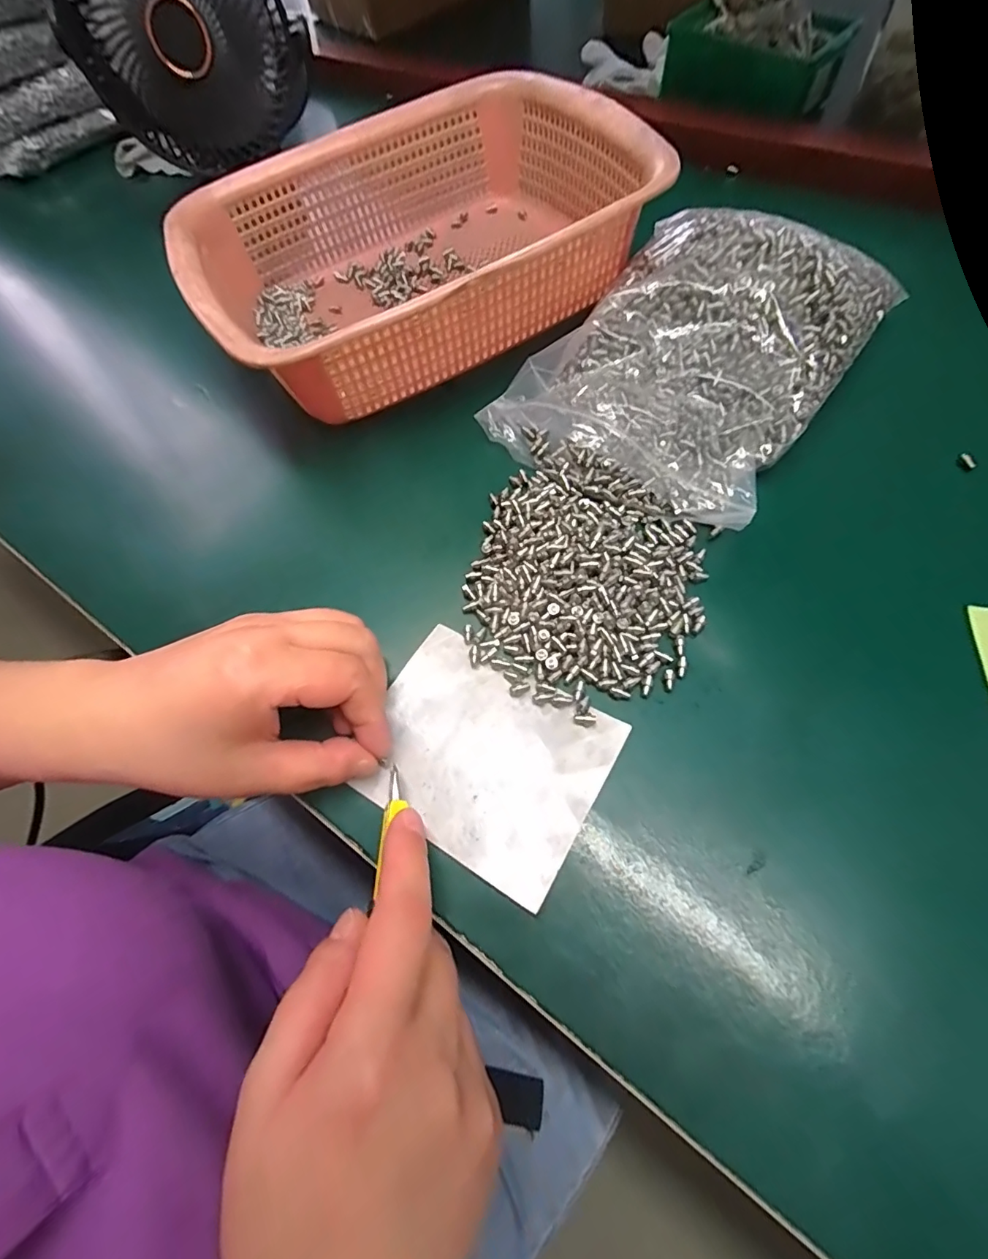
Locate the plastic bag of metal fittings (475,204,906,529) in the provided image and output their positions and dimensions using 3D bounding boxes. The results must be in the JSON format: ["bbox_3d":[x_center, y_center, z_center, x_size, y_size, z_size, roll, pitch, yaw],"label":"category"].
[{"bbox_3d":[0.119,-0.175,0.301,0.167,0.050,0.211,33,71,18],"label":"plastic bag of metal fittings"}]

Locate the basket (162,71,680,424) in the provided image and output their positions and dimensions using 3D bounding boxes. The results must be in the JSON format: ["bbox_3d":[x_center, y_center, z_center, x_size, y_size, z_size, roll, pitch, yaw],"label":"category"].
[{"bbox_3d":[-0.054,-0.265,0.343,0.286,0.070,0.213,-29,66,-9],"label":"basket"}]

